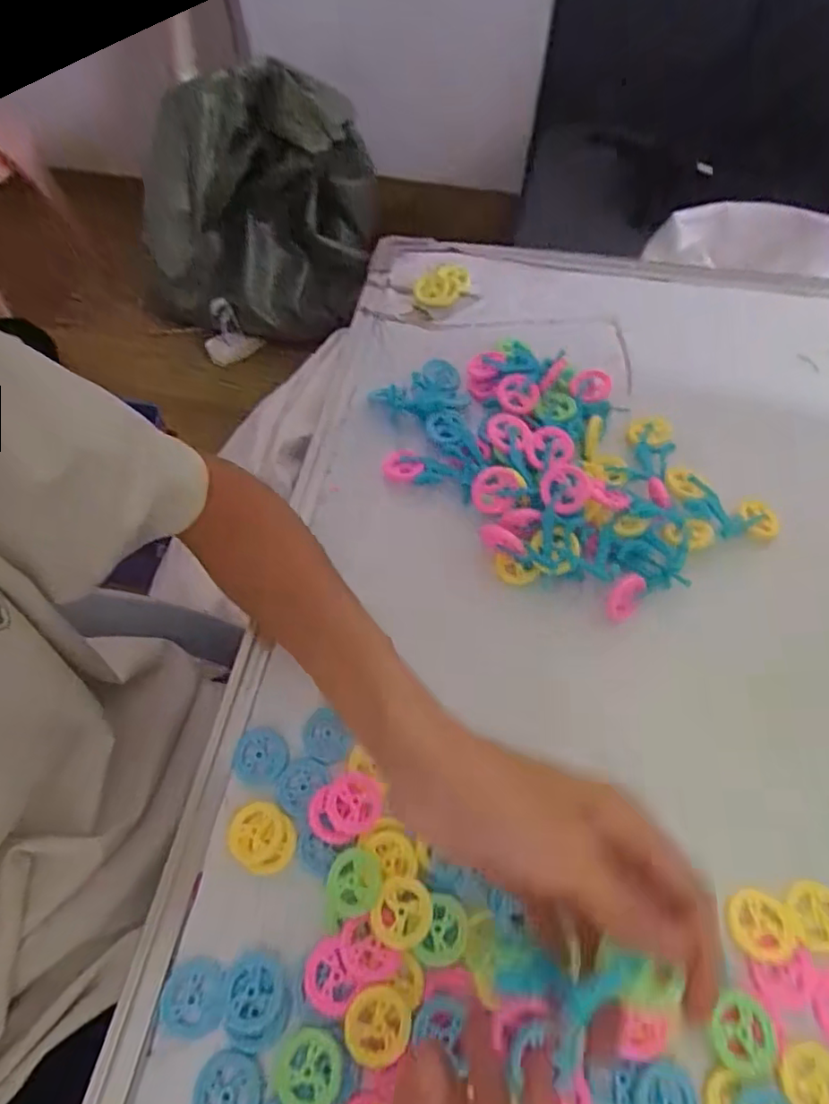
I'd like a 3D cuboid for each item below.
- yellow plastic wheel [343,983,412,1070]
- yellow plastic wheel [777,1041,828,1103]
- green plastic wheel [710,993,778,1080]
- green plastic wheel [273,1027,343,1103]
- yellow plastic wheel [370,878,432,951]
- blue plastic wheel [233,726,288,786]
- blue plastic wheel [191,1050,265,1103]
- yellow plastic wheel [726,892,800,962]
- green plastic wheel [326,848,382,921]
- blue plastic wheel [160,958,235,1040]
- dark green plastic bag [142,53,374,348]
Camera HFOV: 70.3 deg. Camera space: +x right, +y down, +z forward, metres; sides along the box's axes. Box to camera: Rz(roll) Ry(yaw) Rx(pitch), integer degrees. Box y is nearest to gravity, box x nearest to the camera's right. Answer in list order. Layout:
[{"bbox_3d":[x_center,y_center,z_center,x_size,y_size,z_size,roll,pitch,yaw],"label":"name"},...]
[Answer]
[{"bbox_3d":[-0.017,0.214,0.266,0.029,0.005,0.030,-1,60,1],"label":"yellow plastic wheel"},{"bbox_3d":[0.177,0.235,0.260,0.029,0.006,0.030,-1,60,1],"label":"yellow plastic wheel"},{"bbox_3d":[0.149,0.218,0.265,0.027,0.006,0.029,-1,60,1],"label":"green plastic wheel"},{"bbox_3d":[-0.047,0.231,0.261,0.030,0.004,0.029,-1,60,1],"label":"green plastic wheel"},{"bbox_3d":[-0.005,0.175,0.286,0.027,0.007,0.029,-1,60,1],"label":"yellow plastic wheel"},{"bbox_3d":[-0.086,0.115,0.330,0.029,0.005,0.029,-1,60,1],"label":"blue plastic wheel"},{"bbox_3d":[-0.082,0.239,0.259,0.030,0.004,0.029,-1,60,1],"label":"blue plastic wheel"},{"bbox_3d":[0.170,0.181,0.286,0.031,0.005,0.028,4,60,4],"label":"yellow plastic wheel"},{"bbox_3d":[-0.030,0.166,0.294,0.027,0.009,0.030,-1,67,16],"label":"green plastic wheel"},{"bbox_3d":[-0.104,0.210,0.277,0.031,0.004,0.030,-1,60,1],"label":"blue plastic wheel"},{"bbox_3d":[-0.306,-0.619,1.082,0.436,0.428,0.278,-21,61,-10],"label":"dark green plastic bag"}]

